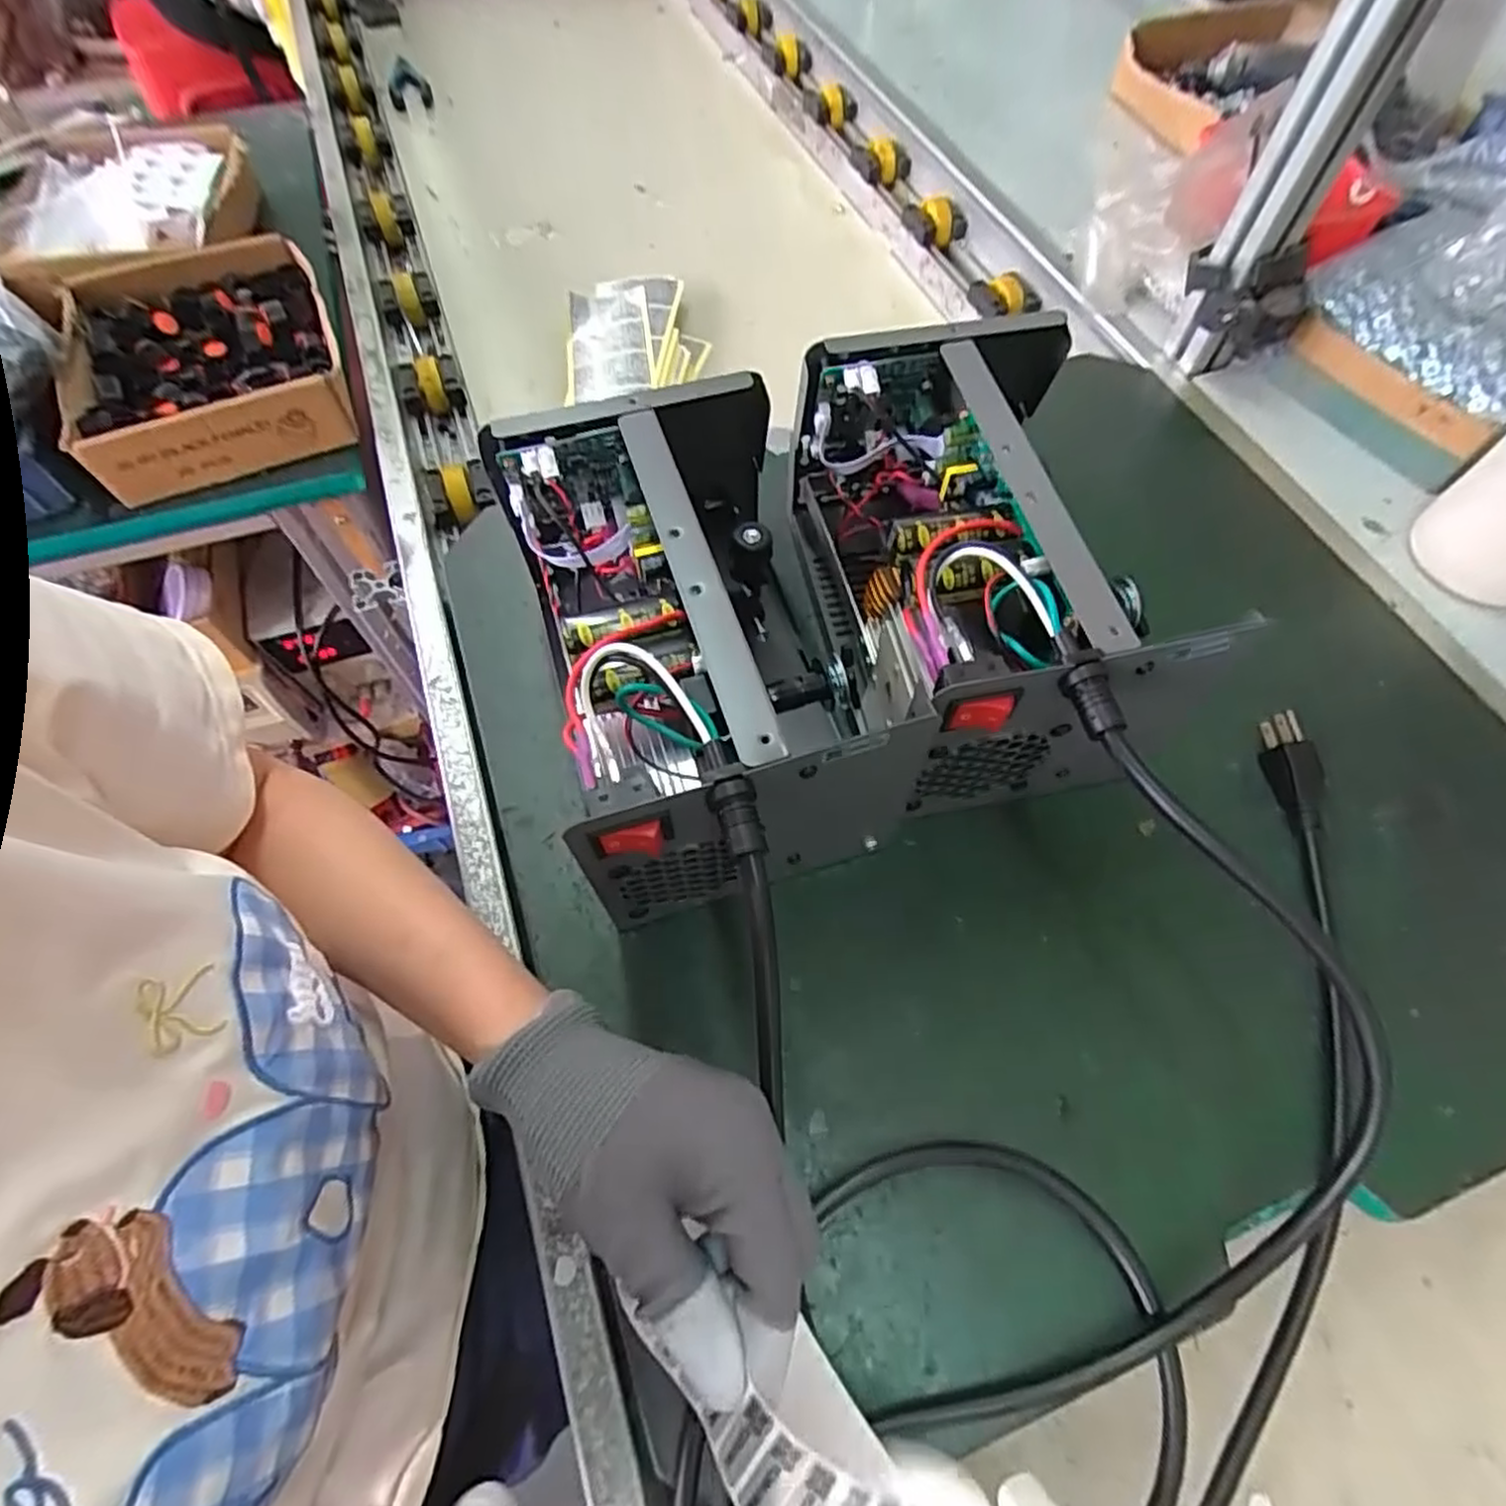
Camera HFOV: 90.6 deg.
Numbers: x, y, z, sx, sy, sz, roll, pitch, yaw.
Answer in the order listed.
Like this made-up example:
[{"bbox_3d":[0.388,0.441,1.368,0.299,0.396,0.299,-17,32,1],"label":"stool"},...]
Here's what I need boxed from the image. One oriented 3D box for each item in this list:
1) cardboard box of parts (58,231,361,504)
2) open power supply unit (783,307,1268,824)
[{"bbox_3d":[-0.427,-0.306,0.591,0.179,0.065,0.219,-22,64,-11],"label":"cardboard box of parts"},{"bbox_3d":[0.114,-0.101,0.417,0.157,0.144,0.270,-9,62,-5],"label":"open power supply unit"}]

